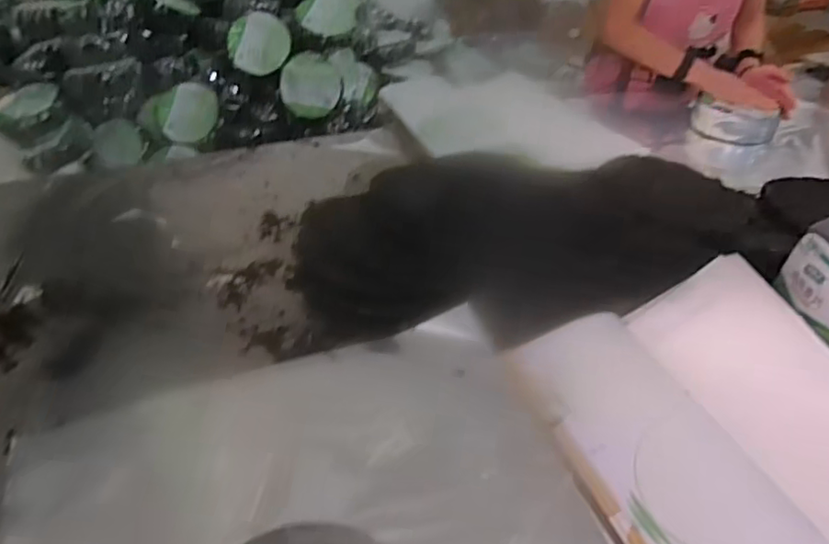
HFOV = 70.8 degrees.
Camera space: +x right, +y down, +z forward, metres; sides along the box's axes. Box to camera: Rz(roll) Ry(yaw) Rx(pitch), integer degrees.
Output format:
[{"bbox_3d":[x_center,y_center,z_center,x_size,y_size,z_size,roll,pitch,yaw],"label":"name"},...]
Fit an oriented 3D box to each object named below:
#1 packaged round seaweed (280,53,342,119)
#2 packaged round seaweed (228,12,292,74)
[{"bbox_3d":[-0.265,-0.472,1.489,0.148,0.151,0.026,13,17,0],"label":"packaged round seaweed"},{"bbox_3d":[-0.397,-0.585,1.491,0.148,0.149,0.031,4,0,-10],"label":"packaged round seaweed"}]

